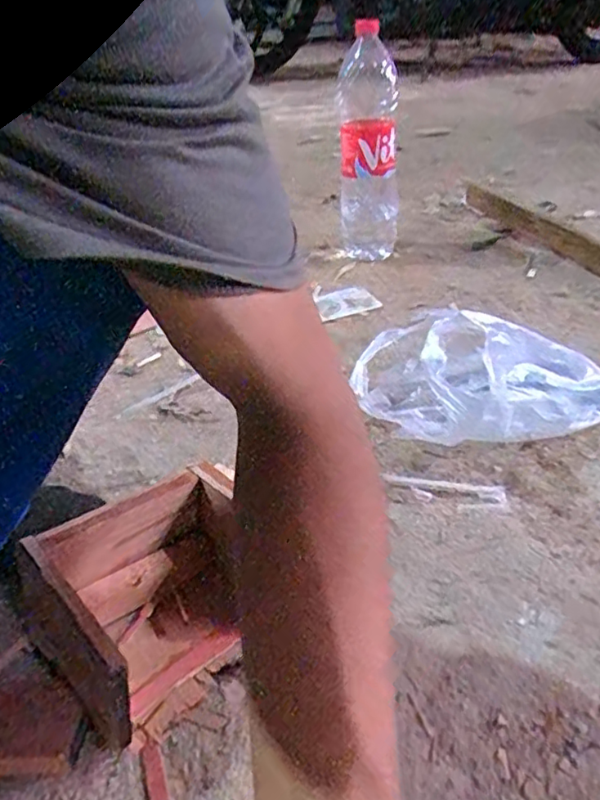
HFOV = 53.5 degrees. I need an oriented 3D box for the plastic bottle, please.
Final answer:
[{"bbox_3d":[0.104,-0.375,0.909,0.094,0.299,0.073,4,37,11],"label":"plastic bottle"}]

